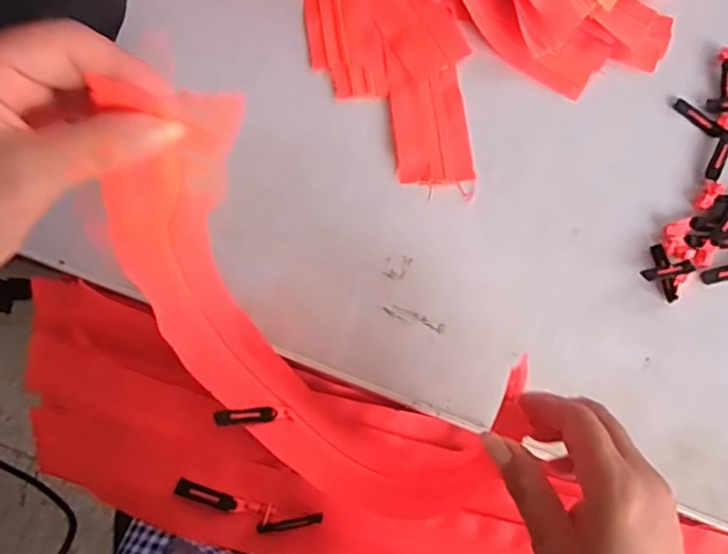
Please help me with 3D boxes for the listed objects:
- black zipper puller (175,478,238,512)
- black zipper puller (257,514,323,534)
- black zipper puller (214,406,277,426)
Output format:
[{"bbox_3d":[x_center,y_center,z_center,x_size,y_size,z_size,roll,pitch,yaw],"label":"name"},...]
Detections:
[{"bbox_3d":[-0.115,0.160,0.436,0.046,0.004,0.012,17,74,7],"label":"black zipper puller"},{"bbox_3d":[-0.053,0.178,0.431,0.045,0.009,0.009,-7,73,0],"label":"black zipper puller"},{"bbox_3d":[-0.087,0.102,0.435,0.048,0.008,0.012,8,67,-41],"label":"black zipper puller"}]

